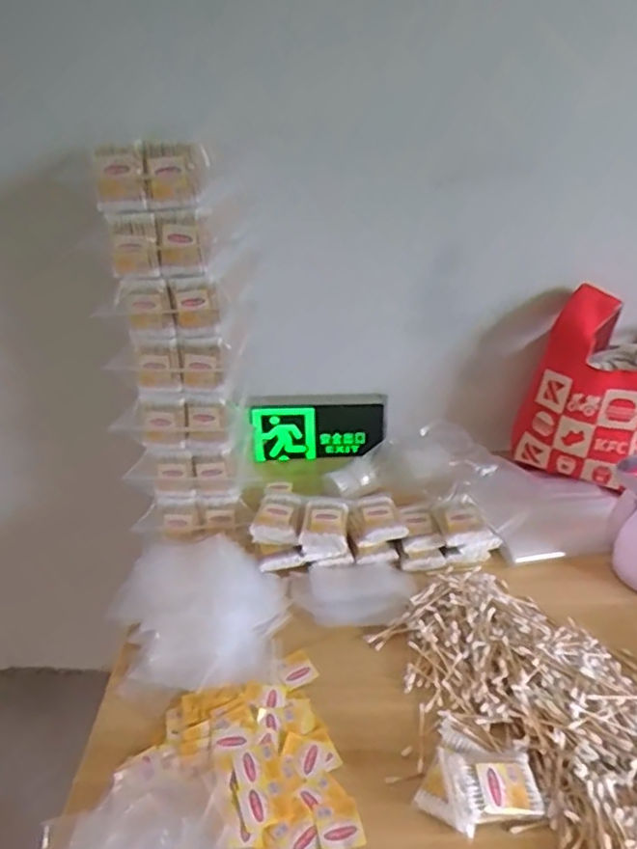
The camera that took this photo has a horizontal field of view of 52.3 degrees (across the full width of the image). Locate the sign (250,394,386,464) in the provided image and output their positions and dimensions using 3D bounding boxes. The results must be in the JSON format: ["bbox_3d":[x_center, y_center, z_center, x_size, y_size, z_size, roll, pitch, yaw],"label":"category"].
[{"bbox_3d":[0.001,0.006,1.047,0.216,0.111,0.029,-2,29,2],"label":"sign"}]

